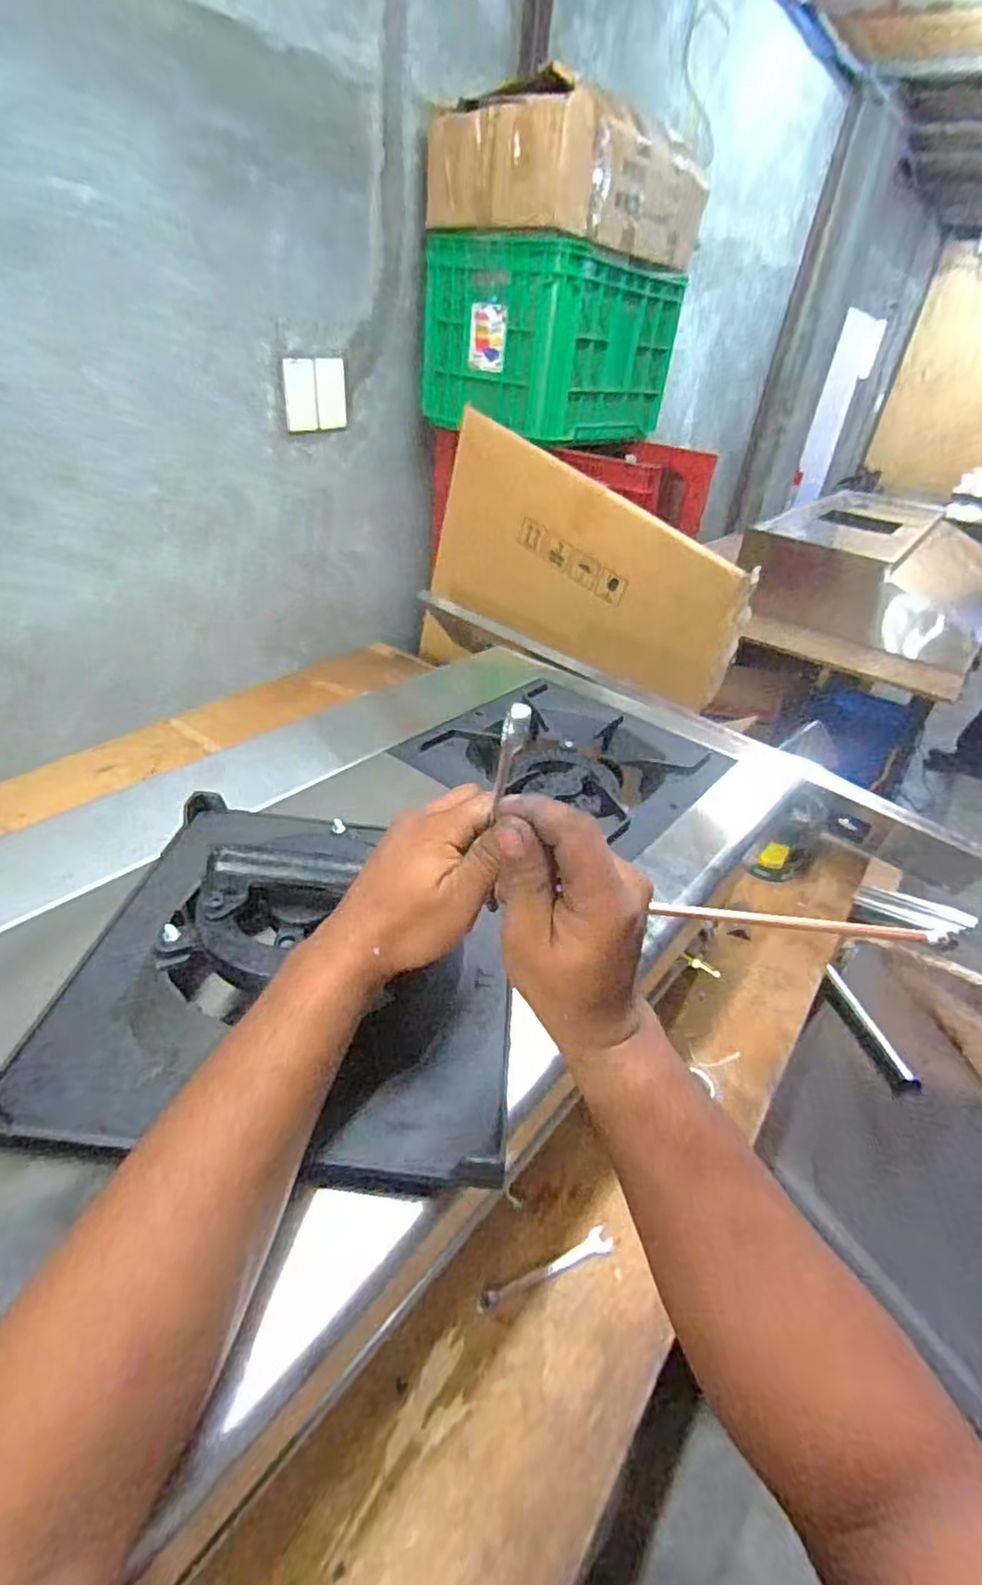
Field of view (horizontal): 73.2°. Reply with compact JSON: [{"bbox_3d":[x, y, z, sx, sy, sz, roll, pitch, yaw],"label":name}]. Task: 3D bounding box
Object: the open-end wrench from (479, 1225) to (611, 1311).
[{"bbox_3d":[0.050,0.431,0.600,0.131,0.004,0.021,-13,53,-17],"label":"open-end wrench"}]

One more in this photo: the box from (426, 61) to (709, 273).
[{"bbox_3d":[0.158,-1.158,1.266,0.480,0.177,0.296,-26,46,-38],"label":"box"}]

